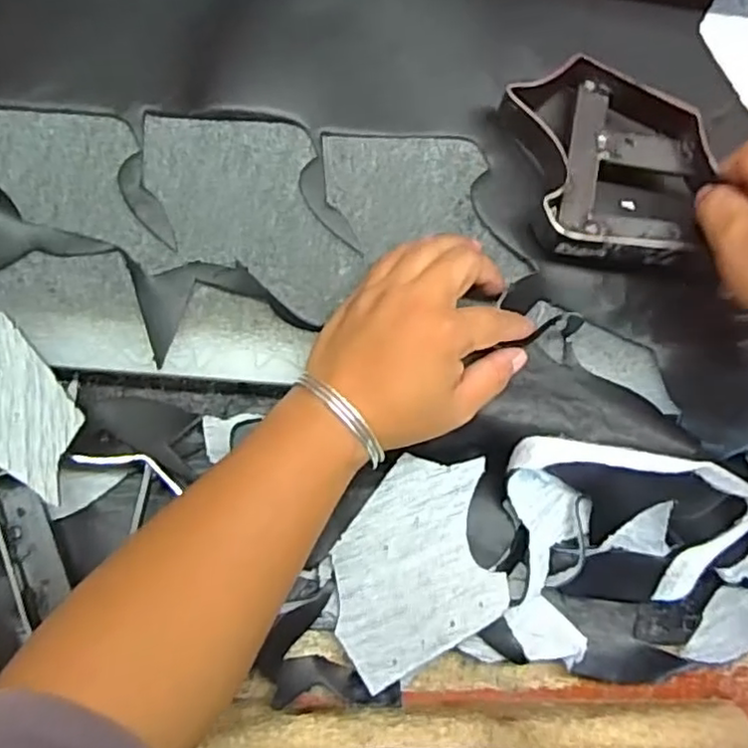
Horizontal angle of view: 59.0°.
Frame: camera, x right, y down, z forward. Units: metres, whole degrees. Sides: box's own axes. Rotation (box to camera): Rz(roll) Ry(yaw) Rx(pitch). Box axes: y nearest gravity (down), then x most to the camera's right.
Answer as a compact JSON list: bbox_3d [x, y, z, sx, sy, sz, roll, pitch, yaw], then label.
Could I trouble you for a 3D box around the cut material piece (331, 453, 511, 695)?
[{"bbox_3d":[0.024,0.111,0.392,0.119,0.021,0.100,-32,90,-8],"label":"cut material piece"}]

